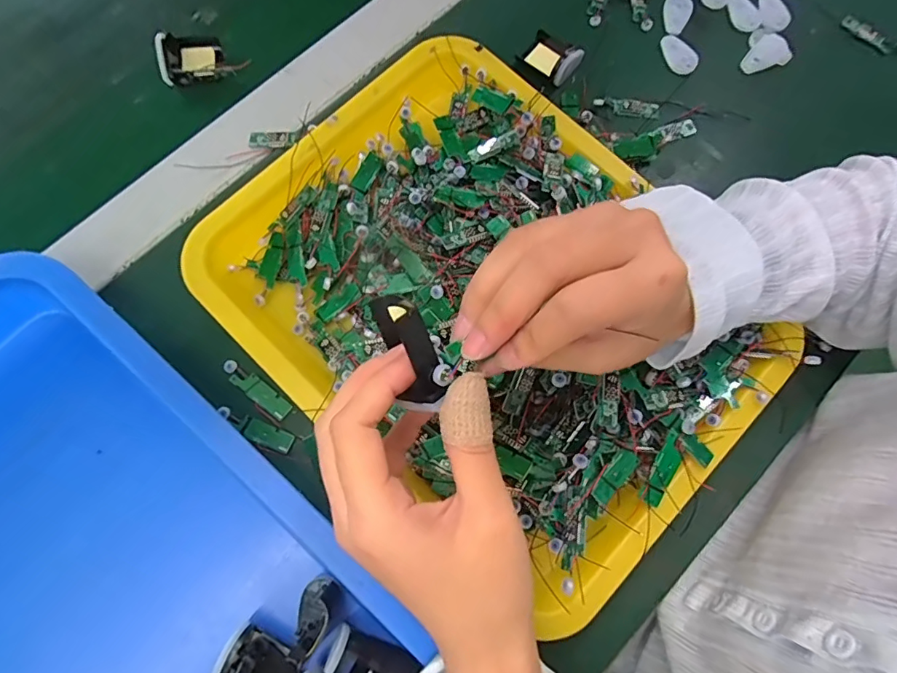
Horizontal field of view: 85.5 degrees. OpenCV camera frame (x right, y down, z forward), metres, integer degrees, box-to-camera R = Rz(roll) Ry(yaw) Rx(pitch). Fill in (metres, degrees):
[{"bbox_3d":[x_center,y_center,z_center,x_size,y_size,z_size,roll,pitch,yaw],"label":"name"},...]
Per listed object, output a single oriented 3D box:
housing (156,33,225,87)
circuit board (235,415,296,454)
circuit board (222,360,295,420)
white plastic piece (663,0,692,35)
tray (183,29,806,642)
[{"bbox_3d":[-0.200,-0.219,0.374,0.042,0.024,0.041,-9,77,-4],"label":"housing"},{"bbox_3d":[-0.117,0.063,0.310,0.036,0.005,0.013,22,76,4],"label":"circuit board"},{"bbox_3d":[-0.126,0.034,0.316,0.053,0.009,0.013,36,78,7],"label":"circuit board"},{"bbox_3d":[0.186,-0.263,0.395,0.021,0.006,0.038,17,76,2],"label":"white plastic piece"},{"bbox_3d":[0.022,-0.030,0.309,0.340,0.045,0.259,43,79,8],"label":"tray"}]

